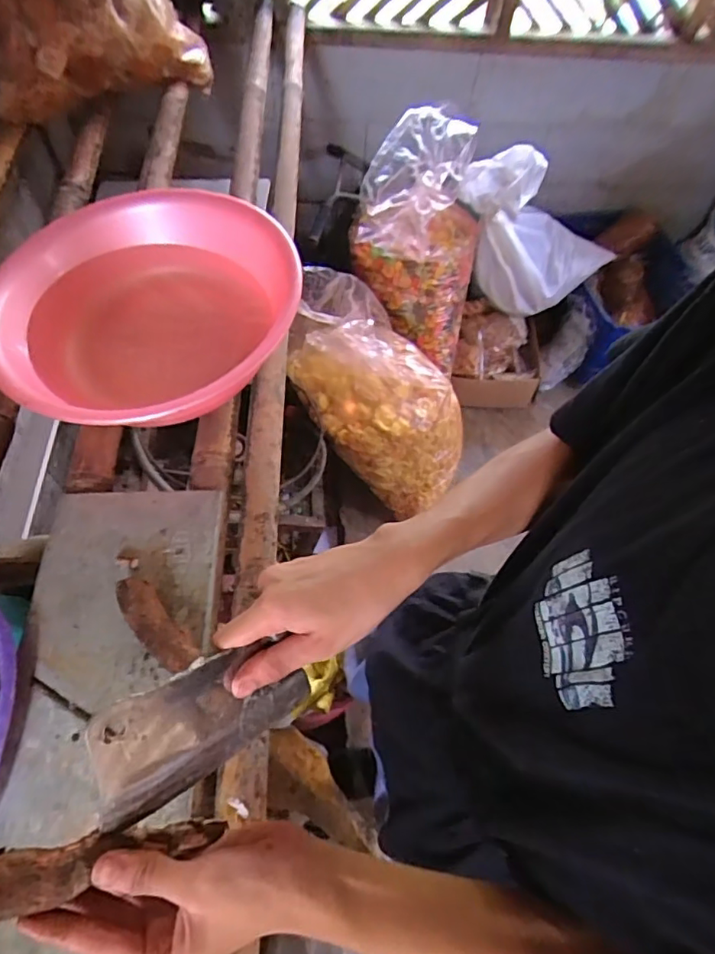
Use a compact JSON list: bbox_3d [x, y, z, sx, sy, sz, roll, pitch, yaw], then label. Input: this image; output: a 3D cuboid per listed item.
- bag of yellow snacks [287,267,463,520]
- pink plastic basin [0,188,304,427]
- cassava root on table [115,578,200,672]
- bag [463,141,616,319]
[{"bbox_3d":[0.058,-0.225,1.465,0.255,0.698,0.322,8,49,49],"label":"bag of yellow snacks"},{"bbox_3d":[-0.267,-0.205,0.770,0.339,0.148,0.388,6,61,0],"label":"pink plastic basin"},{"bbox_3d":[-0.217,0.161,0.594,0.038,0.042,0.119,-38,70,-22],"label":"cassava root on table"},{"bbox_3d":[0.555,-0.743,1.660,0.554,0.450,0.242,-29,67,-18],"label":"bag"}]

